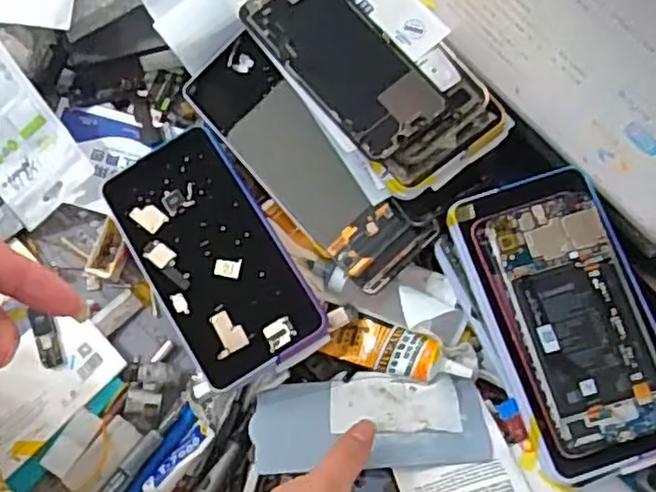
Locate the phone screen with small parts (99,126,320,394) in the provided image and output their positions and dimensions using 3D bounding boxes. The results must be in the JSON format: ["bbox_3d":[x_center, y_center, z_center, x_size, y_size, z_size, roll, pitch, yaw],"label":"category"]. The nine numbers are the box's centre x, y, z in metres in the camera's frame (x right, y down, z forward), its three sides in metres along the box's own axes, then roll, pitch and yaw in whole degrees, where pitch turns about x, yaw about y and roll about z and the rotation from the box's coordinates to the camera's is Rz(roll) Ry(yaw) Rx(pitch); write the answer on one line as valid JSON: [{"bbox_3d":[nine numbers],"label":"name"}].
[{"bbox_3d":[-0.087,0.007,0.507,0.100,0.017,0.187,-32,79,-7],"label":"phone screen with small parts"}]

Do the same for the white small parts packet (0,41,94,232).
[{"bbox_3d":[-0.252,-0.096,0.530,0.080,0.010,0.148,-39,88,16],"label":"white small parts packet"}]

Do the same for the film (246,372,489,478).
[{"bbox_3d":[0.028,0.121,0.475,0.158,0.008,0.070,-3,44,1],"label":"film"}]

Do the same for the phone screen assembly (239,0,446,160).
[{"bbox_3d":[0.008,-0.127,0.456,0.071,0.011,0.138,-35,77,-17],"label":"phone screen assembly"}]

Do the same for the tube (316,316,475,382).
[{"bbox_3d":[0.050,0.077,0.500,0.104,0.019,0.034,10,77,17],"label":"tube"}]

